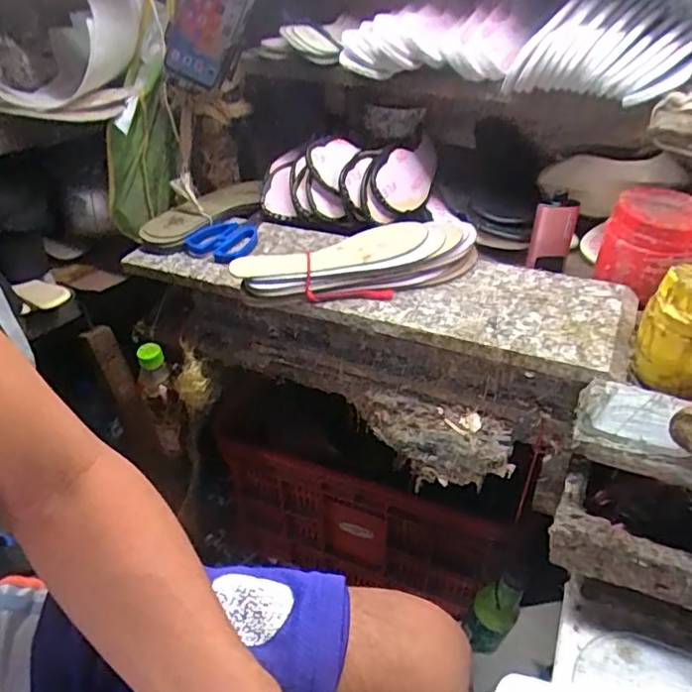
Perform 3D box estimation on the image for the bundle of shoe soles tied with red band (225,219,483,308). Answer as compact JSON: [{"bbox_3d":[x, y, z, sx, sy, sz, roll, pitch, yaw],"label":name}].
[{"bbox_3d":[0.022,-0.092,0.642,0.274,0.039,0.108,-16,39,-20],"label":"bundle of shoe soles tied with red band"}]

